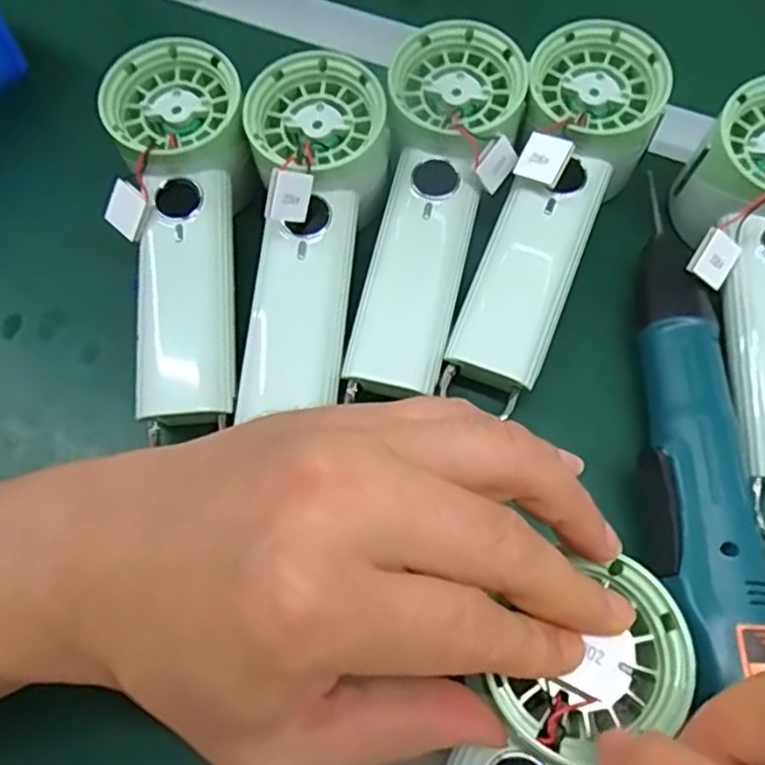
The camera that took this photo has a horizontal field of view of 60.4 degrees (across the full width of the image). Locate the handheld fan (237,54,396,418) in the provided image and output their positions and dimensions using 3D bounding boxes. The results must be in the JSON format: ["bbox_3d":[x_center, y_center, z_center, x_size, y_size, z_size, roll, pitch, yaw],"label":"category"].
[{"bbox_3d":[-0.033,-0.072,0.288,0.062,0.048,0.153,5,78,4],"label":"handheld fan"}]

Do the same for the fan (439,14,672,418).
[{"bbox_3d":[0.078,-0.078,0.305,0.057,0.049,0.181,21,81,11],"label":"fan"}]

